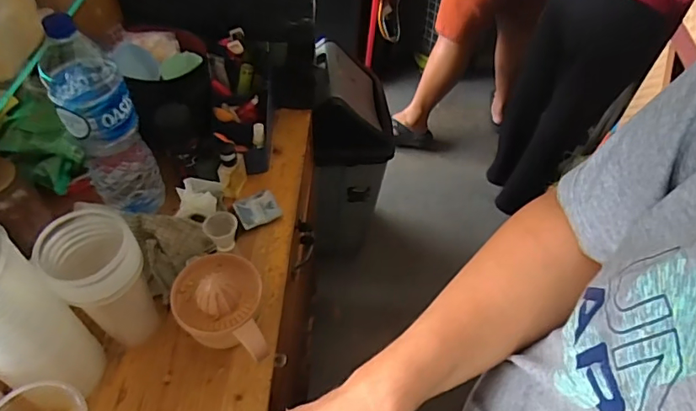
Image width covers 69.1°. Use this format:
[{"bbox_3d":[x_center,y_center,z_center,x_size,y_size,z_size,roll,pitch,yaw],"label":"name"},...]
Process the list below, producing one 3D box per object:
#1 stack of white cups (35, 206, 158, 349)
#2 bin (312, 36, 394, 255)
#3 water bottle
[{"bbox_3d":[-0.270,0.094,0.571,0.084,0.184,0.076,-35,62,-28],"label":"stack of white cups"},{"bbox_3d":[0.000,-0.154,1.454,0.214,0.535,0.336,0,51,-5],"label":"bin"},{"bbox_3d":[-0.317,-0.092,0.672,0.090,0.314,0.073,-22,57,-21],"label":"water bottle"}]

